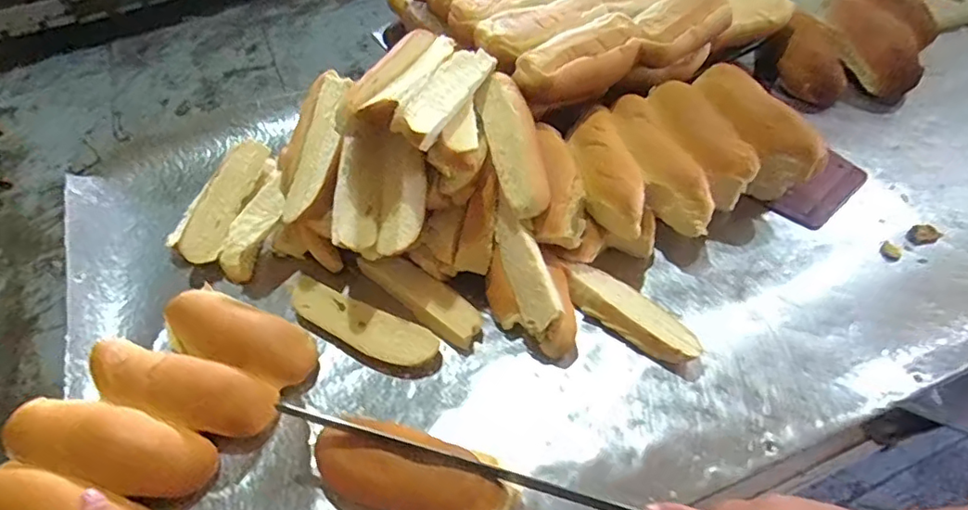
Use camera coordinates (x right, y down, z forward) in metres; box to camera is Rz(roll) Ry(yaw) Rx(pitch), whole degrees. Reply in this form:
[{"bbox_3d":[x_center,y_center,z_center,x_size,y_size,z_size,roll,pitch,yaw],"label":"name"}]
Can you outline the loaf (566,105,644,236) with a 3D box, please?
[{"bbox_3d":[0.116,-0.084,0.558,0.059,0.051,0.153,-10,54,-4],"label":"loaf"}]

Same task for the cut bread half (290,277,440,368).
[{"bbox_3d":[-0.113,0.068,0.529,0.149,0.032,0.039,19,57,17],"label":"cut bread half"}]

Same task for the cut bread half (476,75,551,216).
[{"bbox_3d":[0.028,-0.105,0.521,0.048,0.023,0.146,-13,76,-6],"label":"cut bread half"}]

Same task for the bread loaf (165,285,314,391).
[{"bbox_3d":[-0.214,0.077,0.513,0.140,0.043,0.061,22,57,1],"label":"bread loaf"}]

